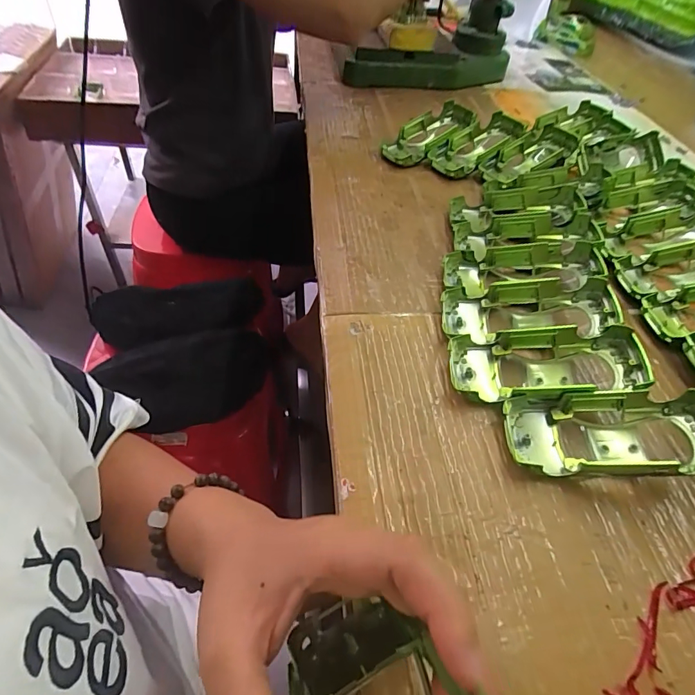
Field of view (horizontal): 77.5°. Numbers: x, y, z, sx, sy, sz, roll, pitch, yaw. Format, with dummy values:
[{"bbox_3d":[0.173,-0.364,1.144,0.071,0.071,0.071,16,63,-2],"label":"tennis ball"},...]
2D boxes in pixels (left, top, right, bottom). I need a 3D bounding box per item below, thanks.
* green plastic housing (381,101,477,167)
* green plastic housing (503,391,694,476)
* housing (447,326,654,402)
[{"bbox_3d":[0.106,-0.274,0.560,0.123,0.042,0.063,-24,56,-23],"label":"green plastic housing"},{"bbox_3d":[0.174,0.056,0.282,0.132,0.034,0.055,2,52,1],"label":"green plastic housing"},{"bbox_3d":[0.144,0.013,0.315,0.130,0.034,0.055,3,52,2],"label":"housing"}]

